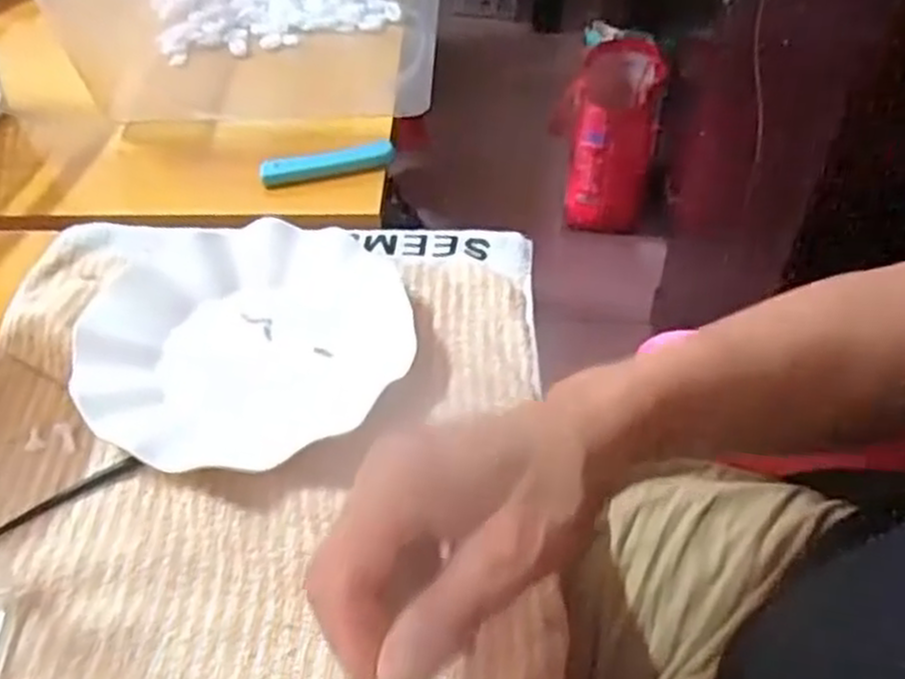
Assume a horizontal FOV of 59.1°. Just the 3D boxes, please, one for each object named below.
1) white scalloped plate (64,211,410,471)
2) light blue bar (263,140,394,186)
[{"bbox_3d":[-0.117,-0.004,0.461,0.179,0.025,0.191,-10,47,-7],"label":"white scalloped plate"},{"bbox_3d":[-0.092,-0.130,0.591,0.099,0.014,0.019,-12,47,-10],"label":"light blue bar"}]

